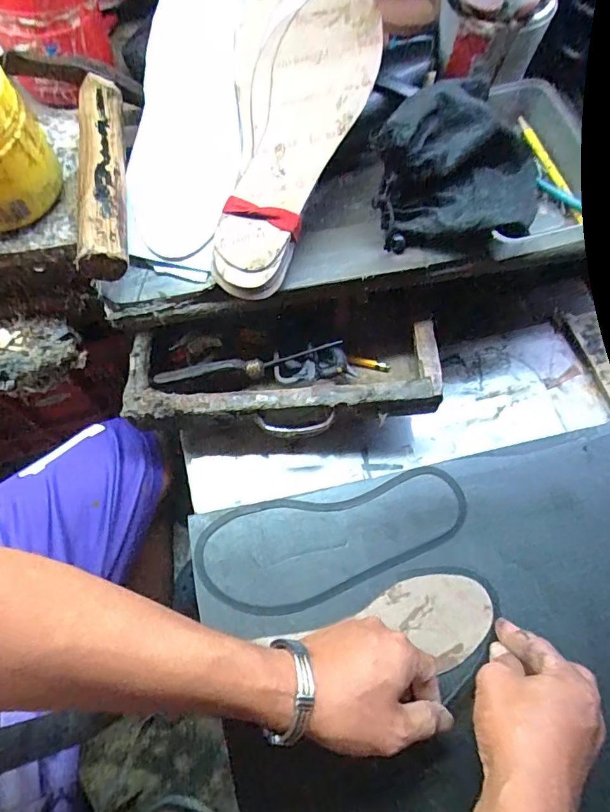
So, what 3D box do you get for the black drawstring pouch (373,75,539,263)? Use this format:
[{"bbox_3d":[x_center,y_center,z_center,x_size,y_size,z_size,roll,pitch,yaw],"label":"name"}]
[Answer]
[{"bbox_3d":[0.124,-0.189,0.400,0.136,0.079,0.100,10,68,4],"label":"black drawstring pouch"}]

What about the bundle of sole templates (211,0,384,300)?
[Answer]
[{"bbox_3d":[-0.016,-0.218,0.395,0.107,0.024,0.262,15,87,6],"label":"bundle of sole templates"}]

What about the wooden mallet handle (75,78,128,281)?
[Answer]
[{"bbox_3d":[-0.161,-0.187,0.399,0.035,0.039,0.200,-9,68,-3],"label":"wooden mallet handle"}]

